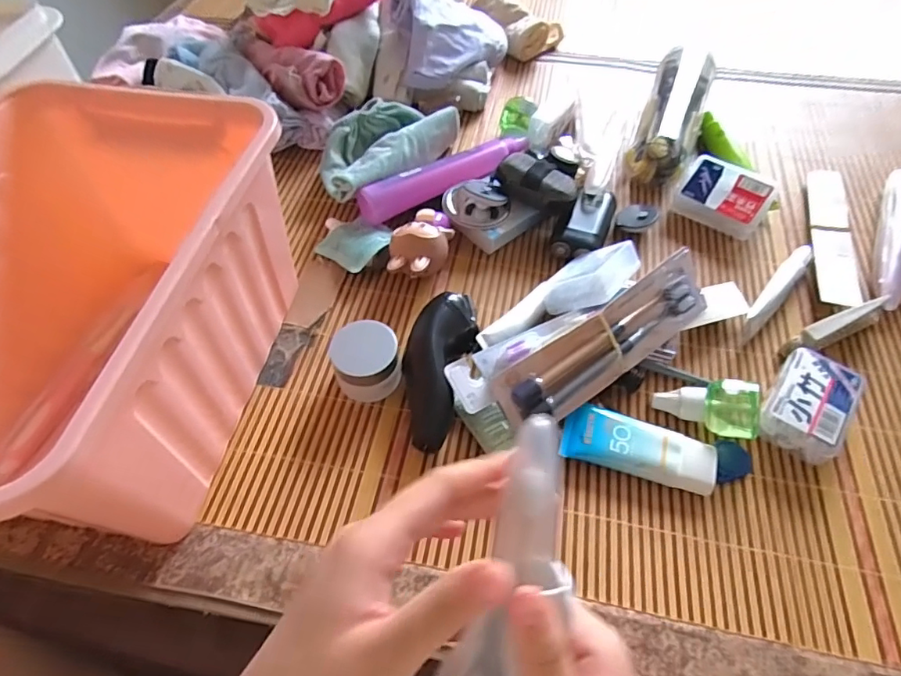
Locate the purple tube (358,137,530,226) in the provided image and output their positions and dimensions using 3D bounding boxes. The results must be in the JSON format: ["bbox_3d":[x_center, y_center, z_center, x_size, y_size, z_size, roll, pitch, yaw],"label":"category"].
[{"bbox_3d":[-0.004,-0.179,0.551,0.206,0.031,0.030,-28,61,-18],"label":"purple tube"}]

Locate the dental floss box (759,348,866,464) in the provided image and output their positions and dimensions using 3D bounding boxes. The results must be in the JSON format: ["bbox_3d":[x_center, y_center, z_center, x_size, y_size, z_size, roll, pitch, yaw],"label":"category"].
[{"bbox_3d":[0.295,0.054,0.422,0.057,0.034,0.082,34,62,20],"label":"dental floss box"}]

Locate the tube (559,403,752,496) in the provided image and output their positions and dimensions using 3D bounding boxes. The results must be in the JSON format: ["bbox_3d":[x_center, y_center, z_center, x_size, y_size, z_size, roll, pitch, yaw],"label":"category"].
[{"bbox_3d":[0.164,0.090,0.406,0.147,0.024,0.053,11,58,8],"label":"tube"}]

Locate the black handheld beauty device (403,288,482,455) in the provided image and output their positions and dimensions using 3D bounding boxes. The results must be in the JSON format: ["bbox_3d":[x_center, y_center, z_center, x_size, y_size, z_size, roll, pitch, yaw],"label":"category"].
[{"bbox_3d":[-0.011,0.025,0.422,0.052,0.049,0.132,15,57,9],"label":"black handheld beauty device"}]

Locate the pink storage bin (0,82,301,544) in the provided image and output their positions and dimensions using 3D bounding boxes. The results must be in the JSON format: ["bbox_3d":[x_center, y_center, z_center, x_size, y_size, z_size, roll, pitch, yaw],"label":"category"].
[{"bbox_3d":[-0.247,-0.025,0.375,0.221,0.186,0.321,10,57,6],"label":"pink storage bin"}]

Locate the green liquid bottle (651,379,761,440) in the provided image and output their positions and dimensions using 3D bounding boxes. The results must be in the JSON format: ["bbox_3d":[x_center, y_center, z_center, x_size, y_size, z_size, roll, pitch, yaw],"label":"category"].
[{"bbox_3d":[0.211,0.053,0.418,0.079,0.047,0.034,13,57,8],"label":"green liquid bottle"}]

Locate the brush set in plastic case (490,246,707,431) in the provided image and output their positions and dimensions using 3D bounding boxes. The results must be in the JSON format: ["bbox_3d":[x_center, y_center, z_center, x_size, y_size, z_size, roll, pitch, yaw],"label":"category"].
[{"bbox_3d":[0.135,0.003,0.425,0.215,0.017,0.058,-32,95,-16],"label":"brush set in plastic case"}]

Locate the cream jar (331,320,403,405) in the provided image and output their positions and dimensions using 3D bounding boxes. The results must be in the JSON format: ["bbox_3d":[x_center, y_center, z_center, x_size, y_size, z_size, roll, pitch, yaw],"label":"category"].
[{"bbox_3d":[-0.069,0.020,0.426,0.052,0.052,0.048,0,56,0],"label":"cream jar"}]

